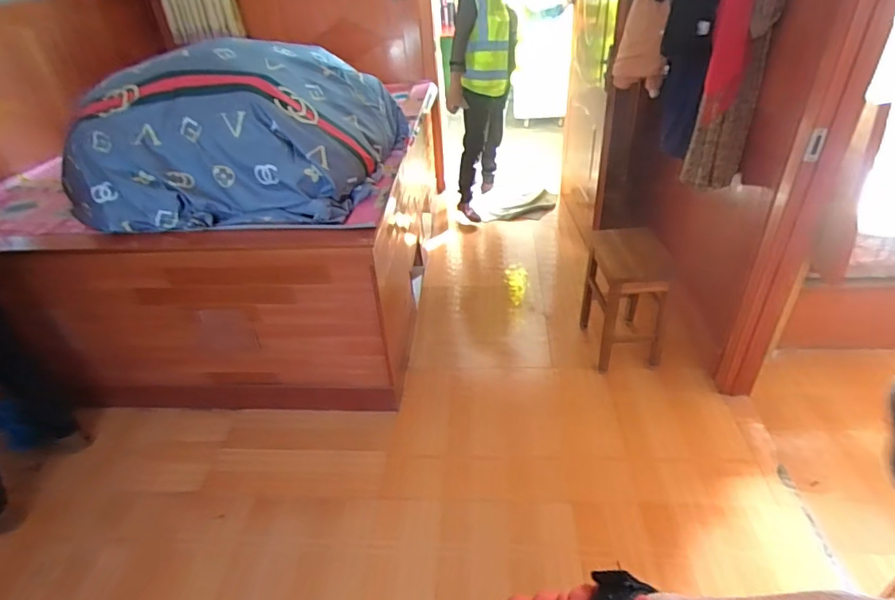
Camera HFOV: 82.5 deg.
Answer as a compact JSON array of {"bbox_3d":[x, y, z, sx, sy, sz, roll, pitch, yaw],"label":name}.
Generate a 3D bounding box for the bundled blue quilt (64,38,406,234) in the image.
[{"bbox_3d":[-0.672,-0.562,1.659,0.884,0.419,0.722,0,35,7],"label":"bundled blue quilt"}]

